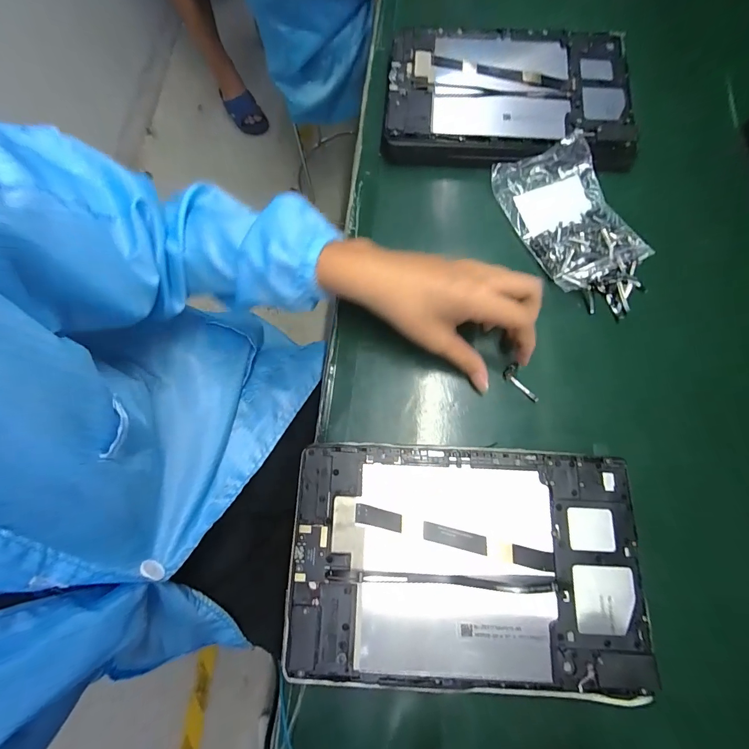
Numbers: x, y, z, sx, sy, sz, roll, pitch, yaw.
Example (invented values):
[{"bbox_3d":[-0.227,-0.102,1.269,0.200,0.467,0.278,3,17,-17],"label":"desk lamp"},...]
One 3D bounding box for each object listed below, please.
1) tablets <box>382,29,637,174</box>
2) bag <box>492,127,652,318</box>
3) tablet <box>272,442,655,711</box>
[{"bbox_3d":[0.136,-0.288,0.389,0.240,0.030,0.155,5,75,2],"label":"tablets"},{"bbox_3d":[0.191,-0.139,0.348,0.094,0.031,0.168,-23,76,-5],"label":"bag"},{"bbox_3d":[0.063,0.131,0.262,0.240,0.012,0.156,3,74,1],"label":"tablet"}]

